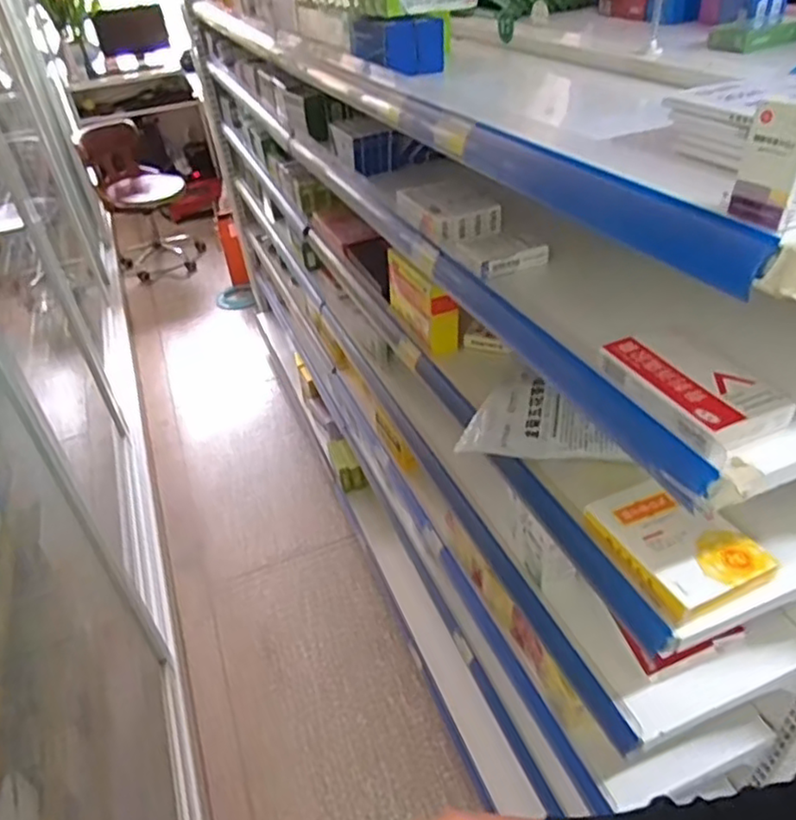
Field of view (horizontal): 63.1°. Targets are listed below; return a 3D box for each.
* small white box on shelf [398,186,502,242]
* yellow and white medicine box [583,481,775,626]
[{"bbox_3d":[0.072,-0.278,0.899,0.100,0.032,0.147,-18,39,-15],"label":"small white box on shelf"},{"bbox_3d":[0.283,0.134,0.666,0.124,0.023,0.155,-17,39,-15],"label":"yellow and white medicine box"}]

